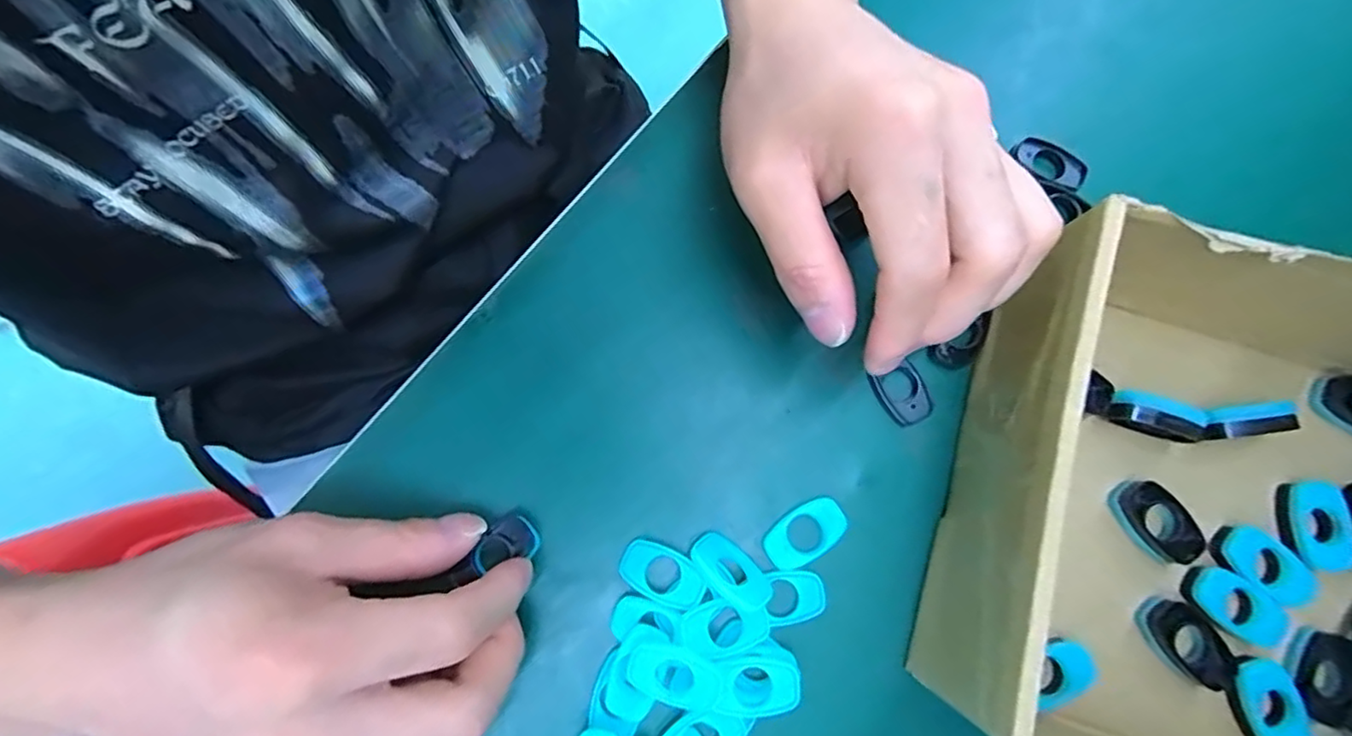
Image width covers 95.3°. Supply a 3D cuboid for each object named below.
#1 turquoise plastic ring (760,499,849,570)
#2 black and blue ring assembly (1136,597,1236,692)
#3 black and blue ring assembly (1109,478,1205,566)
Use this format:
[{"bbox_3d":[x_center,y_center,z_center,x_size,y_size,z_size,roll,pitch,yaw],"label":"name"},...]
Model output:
[{"bbox_3d":[0.049,0.064,0.236,0.033,0.004,0.020,-34,82,-7],"label":"turquoise plastic ring"},{"bbox_3d":[0.188,0.102,0.228,0.020,0.009,0.037,-33,82,-7],"label":"black and blue ring assembly"},{"bbox_3d":[0.182,0.058,0.235,0.018,0.012,0.035,-35,82,-7],"label":"black and blue ring assembly"}]

